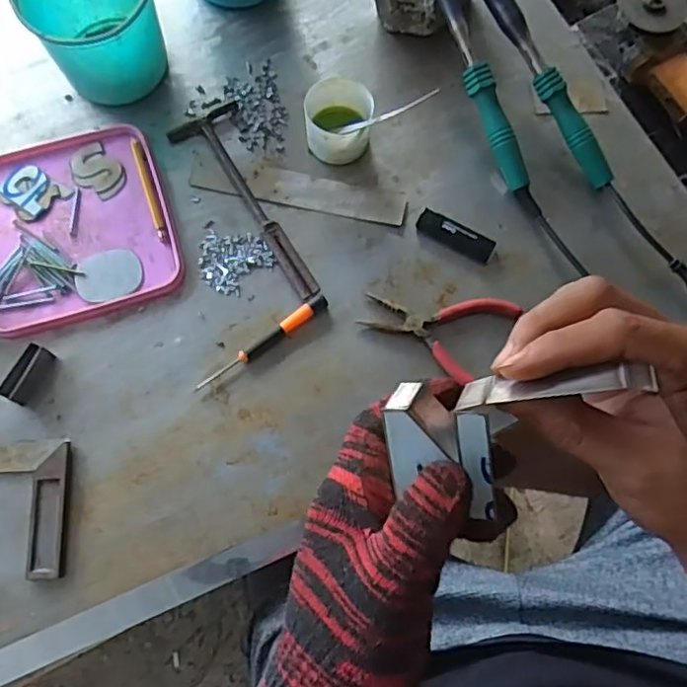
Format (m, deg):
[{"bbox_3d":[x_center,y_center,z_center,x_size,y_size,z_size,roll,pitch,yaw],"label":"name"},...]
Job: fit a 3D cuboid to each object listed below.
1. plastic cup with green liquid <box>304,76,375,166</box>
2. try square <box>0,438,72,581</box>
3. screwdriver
[{"bbox_3d":[-0.005,-0.219,0.608,0.064,0.052,0.070,1,73,-2],"label":"plastic cup with green liquid"},{"bbox_3d":[-0.352,0.140,0.510,0.237,0.011,0.112,-2,73,-3],"label":"try square"},{"bbox_3d":[-0.073,-0.001,0.559,0.141,0.011,0.013,-36,78,-12],"label":"screwdriver"}]

